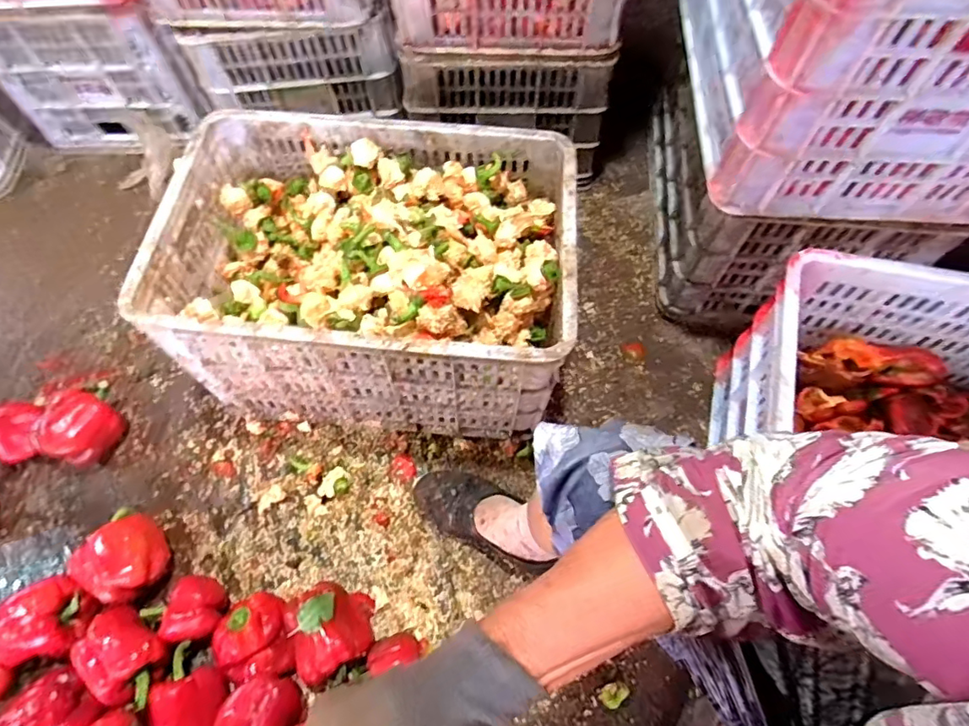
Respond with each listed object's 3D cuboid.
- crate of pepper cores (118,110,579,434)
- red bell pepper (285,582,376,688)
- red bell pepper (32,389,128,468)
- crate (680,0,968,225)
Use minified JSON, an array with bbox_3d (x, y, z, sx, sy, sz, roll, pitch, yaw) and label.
[{"bbox_3d":[-0.149,-0.116,0.809,0.517,0.297,0.359,4,65,1],"label":"crate of pepper cores"},{"bbox_3d":[-0.198,0.342,0.706,0.101,0.082,0.111,-16,66,-8],"label":"red bell pepper"},{"bbox_3d":[-0.613,0.097,0.825,0.103,0.093,0.096,0,66,1],"label":"red bell pepper"},{"bbox_3d":[0.450,-0.420,0.643,0.354,0.298,0.414,3,66,2],"label":"crate"}]

